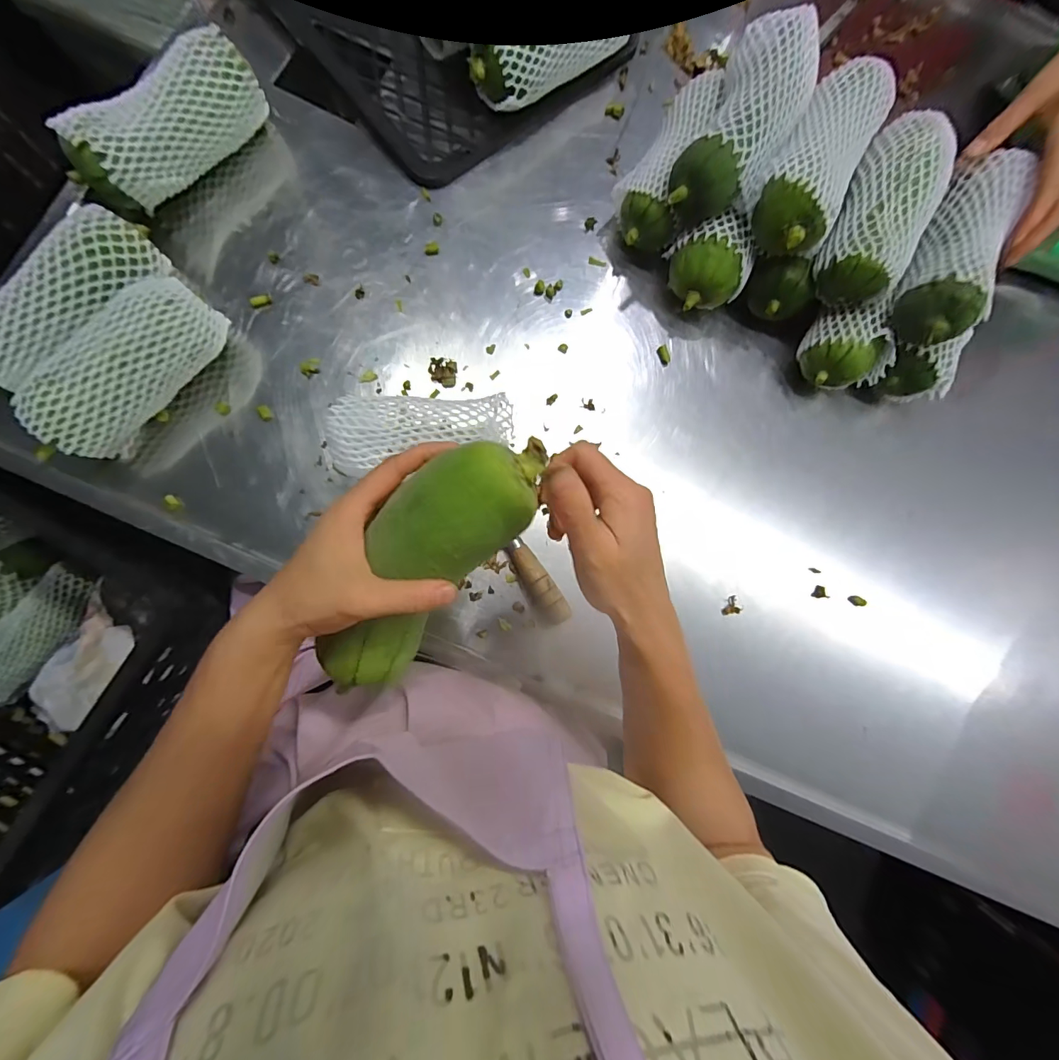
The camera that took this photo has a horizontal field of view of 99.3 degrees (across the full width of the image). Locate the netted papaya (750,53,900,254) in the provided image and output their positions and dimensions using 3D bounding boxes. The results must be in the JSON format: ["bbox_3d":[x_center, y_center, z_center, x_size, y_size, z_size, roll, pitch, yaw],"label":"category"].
[{"bbox_3d":[0.285,-0.363,0.445,0.082,0.071,0.179,28,81,-1],"label":"netted papaya"}]

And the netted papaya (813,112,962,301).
[{"bbox_3d":[0.357,-0.321,0.448,0.087,0.067,0.174,23,81,-2],"label":"netted papaya"}]

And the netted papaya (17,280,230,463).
[{"bbox_3d":[-0.376,-0.154,0.427,0.080,0.081,0.181,40,83,0],"label":"netted papaya"}]

